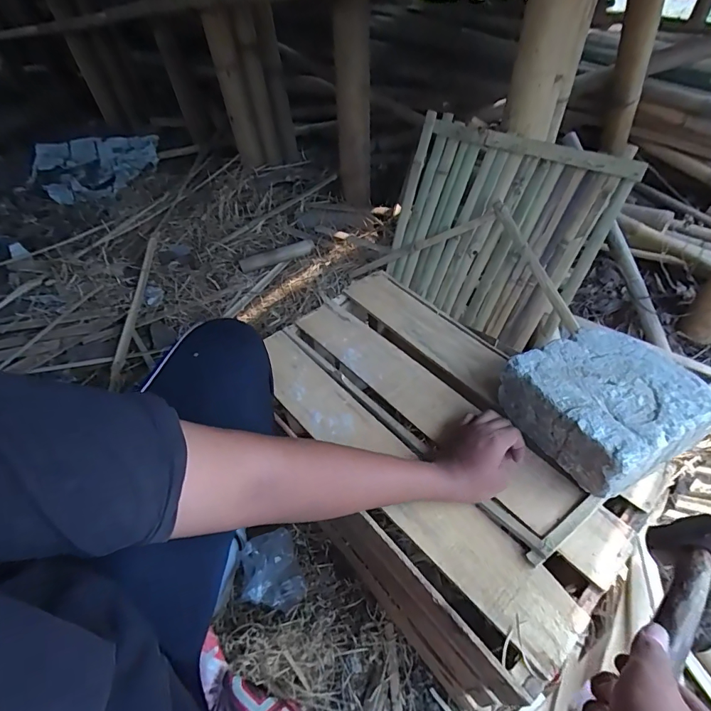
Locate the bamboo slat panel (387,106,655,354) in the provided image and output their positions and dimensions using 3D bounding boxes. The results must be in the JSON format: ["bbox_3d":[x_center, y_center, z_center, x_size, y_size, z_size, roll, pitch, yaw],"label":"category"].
[{"bbox_3d":[0.320,-0.296,1.032,0.492,0.453,0.056,31,31,26],"label":"bamboo slat panel"}]

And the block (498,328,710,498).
[{"bbox_3d":[0.336,0.059,0.565,0.196,0.091,0.197,-23,52,-16],"label":"block"}]

